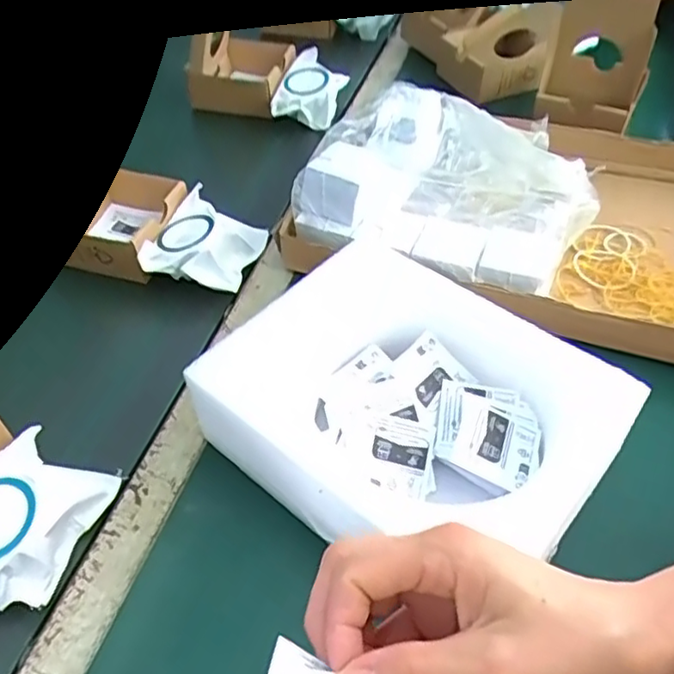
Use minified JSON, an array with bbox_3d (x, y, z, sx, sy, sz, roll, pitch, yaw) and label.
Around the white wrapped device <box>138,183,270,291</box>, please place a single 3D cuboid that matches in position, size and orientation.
[{"bbox_3d":[-0.120,-0.088,0.588,0.082,0.040,0.105,11,49,12],"label":"white wrapped device"}]

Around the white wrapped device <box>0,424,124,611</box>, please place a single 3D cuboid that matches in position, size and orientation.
[{"bbox_3d":[-0.204,0.119,0.405,0.069,0.043,0.107,15,50,14],"label":"white wrapped device"}]

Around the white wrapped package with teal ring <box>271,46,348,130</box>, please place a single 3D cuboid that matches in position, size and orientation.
[{"bbox_3d":[-0.032,-0.303,0.780,0.076,0.042,0.100,10,49,10],"label":"white wrapped package with teal ring"}]

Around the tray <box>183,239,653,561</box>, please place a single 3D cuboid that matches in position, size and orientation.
[{"bbox_3d":[0.043,0.051,0.428,0.244,0.082,0.183,31,56,26],"label":"tray"}]

